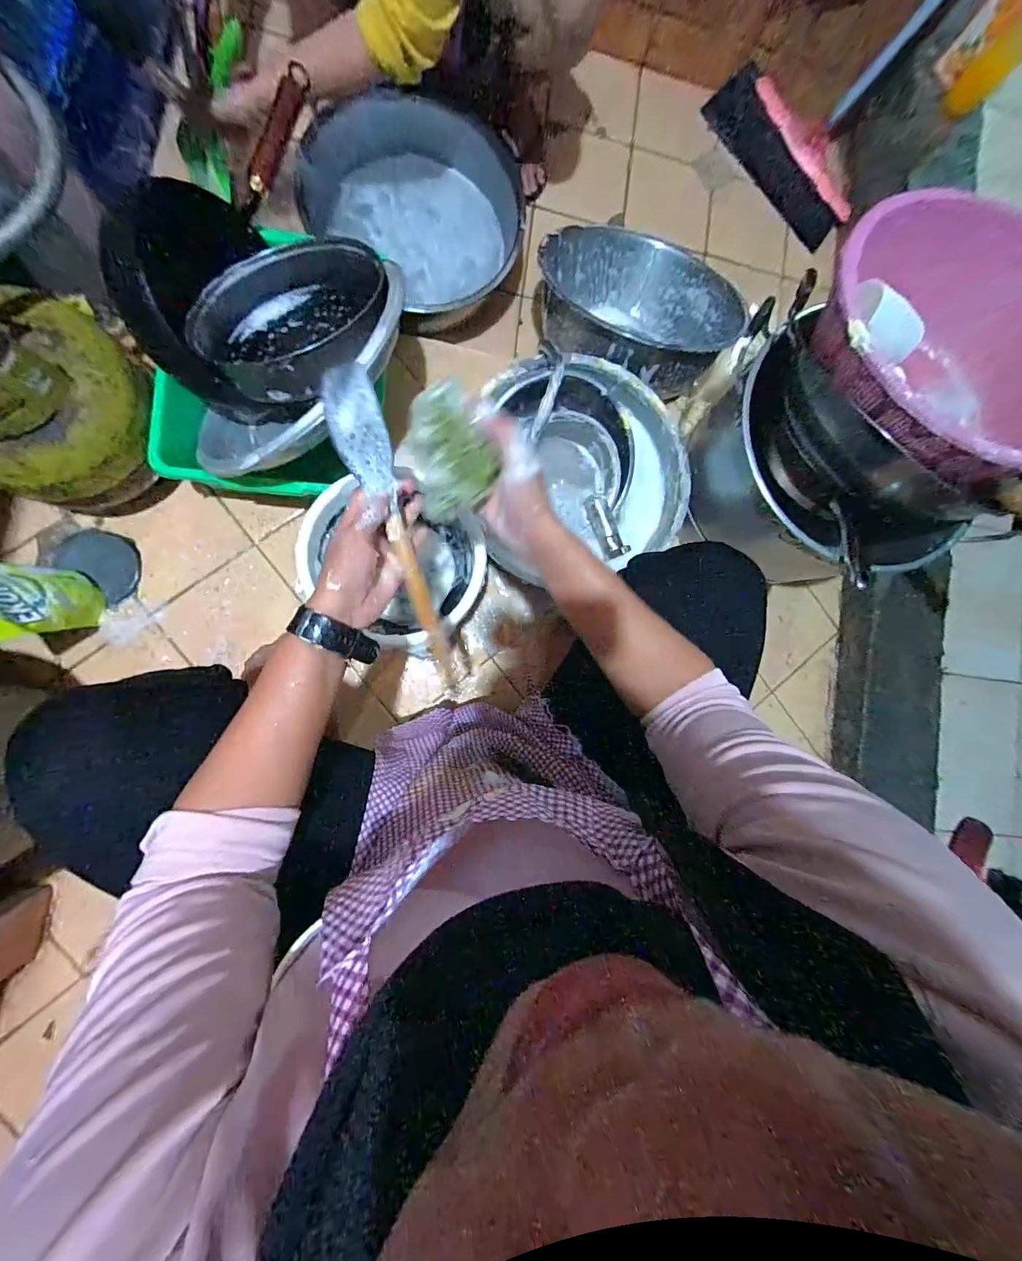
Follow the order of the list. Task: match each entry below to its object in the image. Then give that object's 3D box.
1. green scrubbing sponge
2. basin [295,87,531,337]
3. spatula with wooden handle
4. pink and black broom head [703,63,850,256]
[{"bbox_3d":[-0.047,-0.143,0.354,0.066,0.011,0.101,-6,120,8],"label":"green scrubbing sponge"},{"bbox_3d":[-0.174,-0.765,0.794,0.381,0.110,0.356,0,88,-9],"label":"basin"},{"bbox_3d":[-0.104,-0.085,0.400,0.044,0.015,0.292,-19,104,-9],"label":"spatula with wooden handle"},{"bbox_3d":[0.596,-1.040,0.953,0.379,0.101,0.079,45,82,-5],"label":"pink and black broom head"}]

